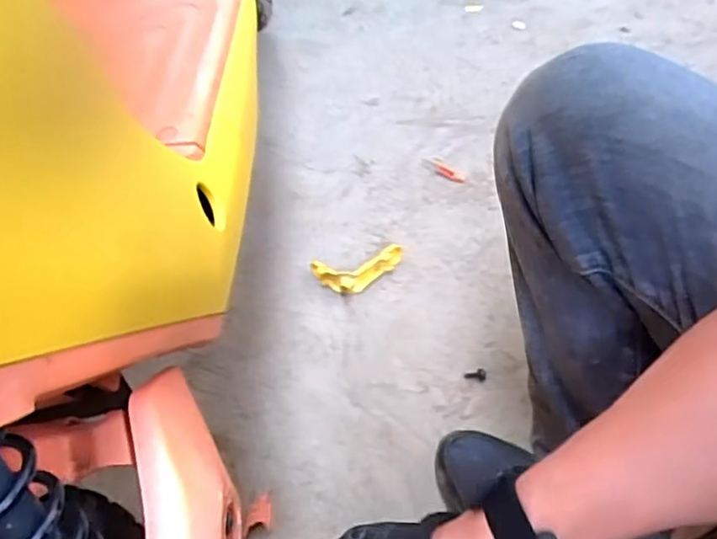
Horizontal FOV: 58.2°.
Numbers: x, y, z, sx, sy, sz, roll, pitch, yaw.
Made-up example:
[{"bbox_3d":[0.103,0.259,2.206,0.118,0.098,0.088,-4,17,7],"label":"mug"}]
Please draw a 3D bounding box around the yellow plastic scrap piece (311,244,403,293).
[{"bbox_3d":[0.004,0.001,0.859,0.125,0.033,0.061,-13,51,-6],"label":"yellow plastic scrap piece"}]

